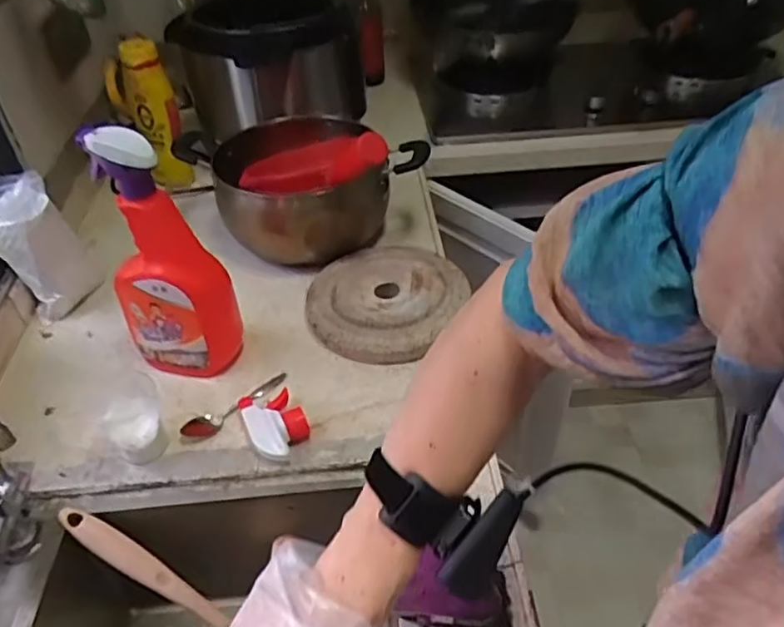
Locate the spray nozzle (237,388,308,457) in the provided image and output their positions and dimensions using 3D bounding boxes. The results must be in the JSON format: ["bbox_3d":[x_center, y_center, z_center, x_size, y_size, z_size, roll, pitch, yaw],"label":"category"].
[{"bbox_3d":[-0.122,0.115,0.676,0.056,0.032,0.088,-21,44,-21],"label":"spray nozzle"}]

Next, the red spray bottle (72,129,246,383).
[{"bbox_3d":[-0.244,-0.056,0.685,0.116,0.292,0.057,9,41,13],"label":"red spray bottle"}]

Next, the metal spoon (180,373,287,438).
[{"bbox_3d":[-0.172,0.096,0.710,0.136,0.022,0.027,-34,49,-32],"label":"metal spoon"}]

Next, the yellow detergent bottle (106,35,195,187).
[{"bbox_3d":[-0.409,-0.334,1.071,0.106,0.237,0.065,-6,40,-4],"label":"yellow detergent bottle"}]

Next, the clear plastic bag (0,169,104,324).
[{"bbox_3d":[-0.463,-0.084,0.833,0.113,0.160,0.112,-25,45,-24],"label":"clear plastic bag"}]

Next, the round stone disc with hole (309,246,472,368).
[{"bbox_3d":[-0.010,-0.024,0.841,0.188,0.032,0.222,14,43,19],"label":"round stone disc with hole"}]

